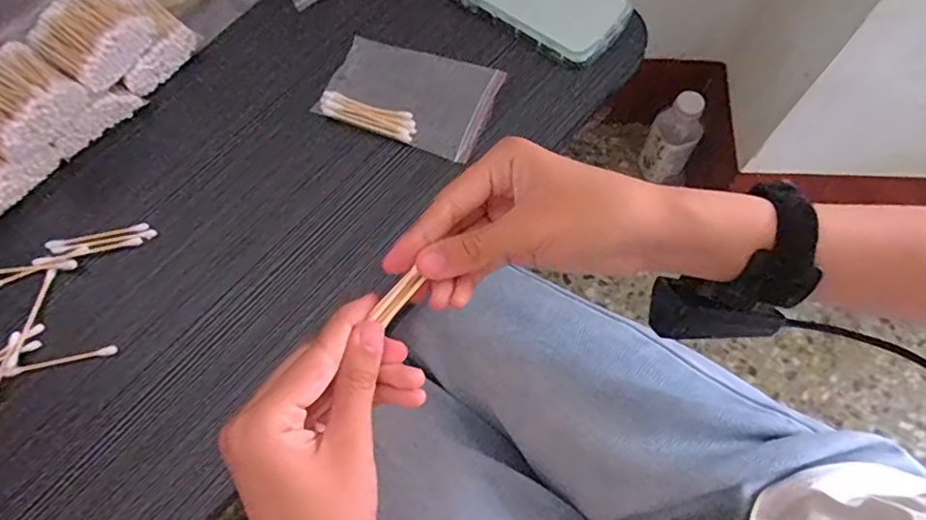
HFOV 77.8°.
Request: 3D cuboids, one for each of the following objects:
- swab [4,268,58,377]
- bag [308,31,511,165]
[{"bbox_3d":[-0.280,0.040,0.372,0.008,0.008,0.070,7,68,5],"label":"swab"},{"bbox_3d":[-0.038,-0.121,0.421,0.117,0.013,0.075,20,69,11],"label":"bag"}]

